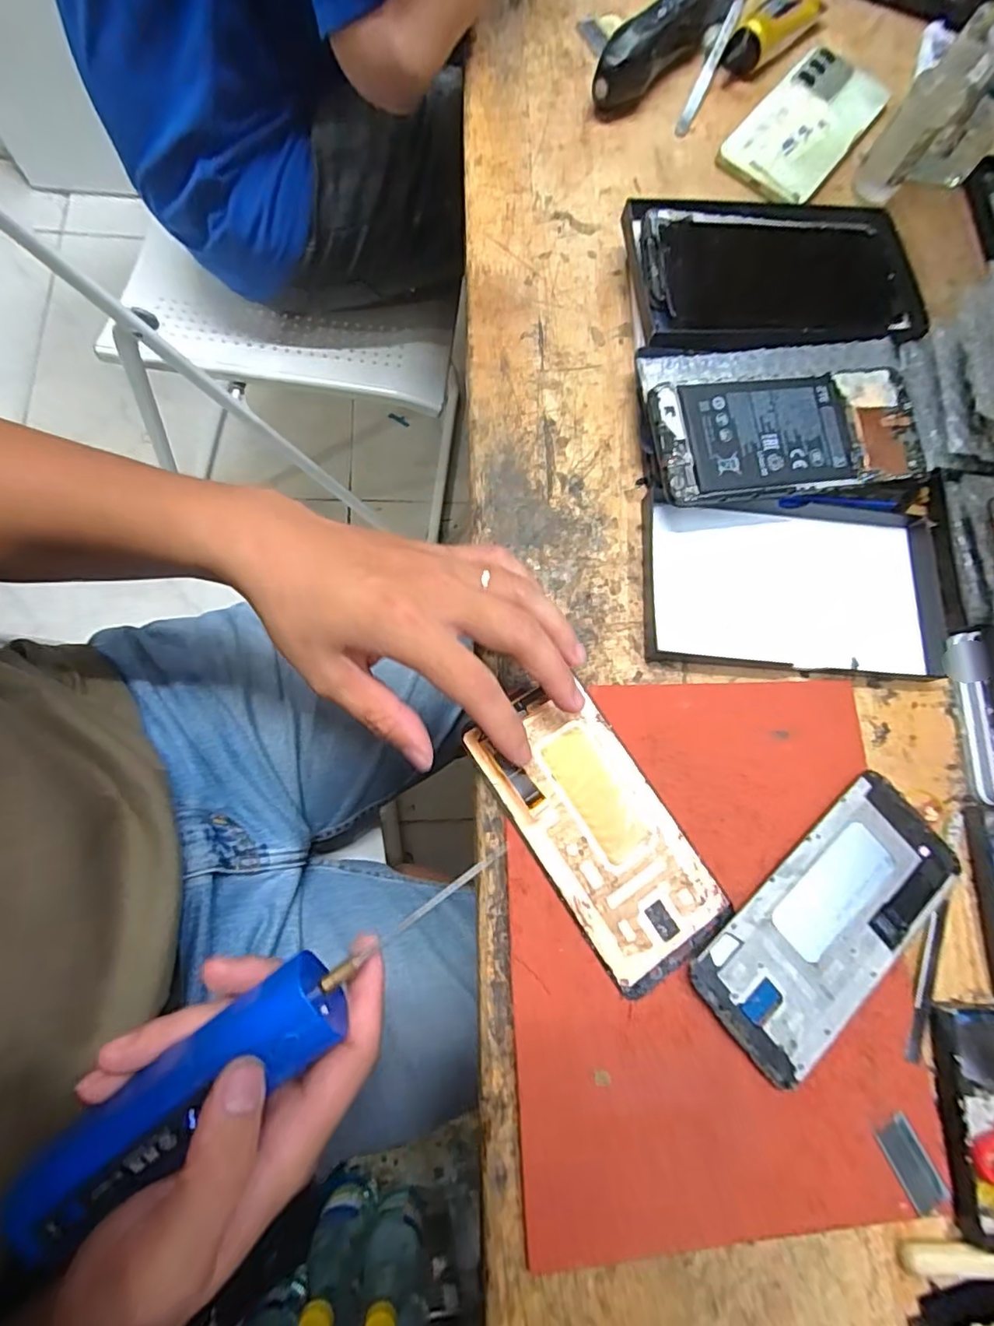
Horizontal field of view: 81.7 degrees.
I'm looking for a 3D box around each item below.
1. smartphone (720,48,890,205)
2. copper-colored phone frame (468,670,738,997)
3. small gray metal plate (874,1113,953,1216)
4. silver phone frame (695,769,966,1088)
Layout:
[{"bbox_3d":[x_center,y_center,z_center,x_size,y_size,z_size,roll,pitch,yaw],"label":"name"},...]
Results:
[{"bbox_3d":[0.235,-0.408,0.435,0.074,0.012,0.144,37,78,7],"label":"smartphone"},{"bbox_3d":[0.052,0.083,0.286,0.071,0.013,0.146,-32,82,-14],"label":"copper-colored phone frame"},{"bbox_3d":[0.197,0.238,0.271,0.020,0.004,0.039,-25,75,-15],"label":"small gray metal plate"},{"bbox_3d":[0.167,0.127,0.287,0.150,0.011,0.067,-40,81,-10],"label":"silver phone frame"}]

